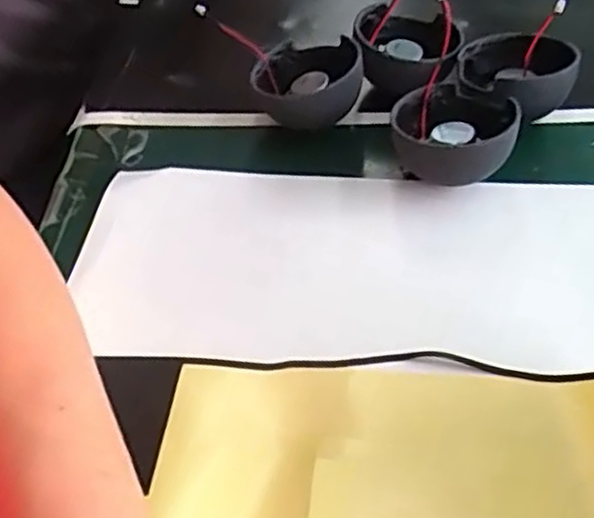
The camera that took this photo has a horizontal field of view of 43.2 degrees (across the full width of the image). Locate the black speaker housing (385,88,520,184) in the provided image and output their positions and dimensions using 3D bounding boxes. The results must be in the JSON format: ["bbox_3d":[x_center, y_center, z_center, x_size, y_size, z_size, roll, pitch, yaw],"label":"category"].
[{"bbox_3d":[0.079,-0.061,0.382,0.060,0.041,0.054,7,49,12],"label":"black speaker housing"}]

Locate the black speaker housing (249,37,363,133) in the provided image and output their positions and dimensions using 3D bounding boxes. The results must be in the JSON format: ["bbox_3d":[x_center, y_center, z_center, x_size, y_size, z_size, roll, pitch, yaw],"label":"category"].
[{"bbox_3d":[0.004,-0.095,0.417,0.057,0.043,0.057,-9,47,-3],"label":"black speaker housing"}]

